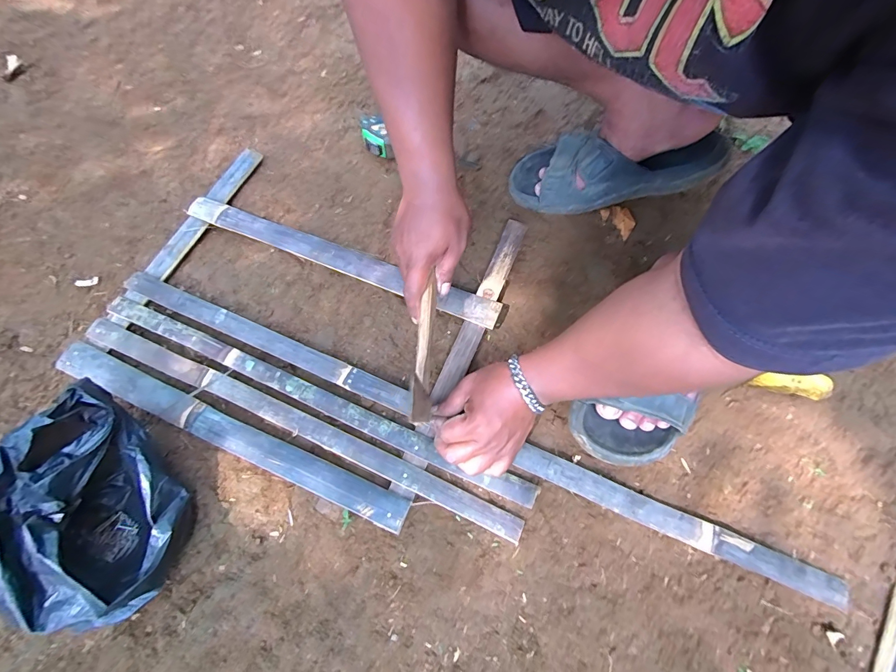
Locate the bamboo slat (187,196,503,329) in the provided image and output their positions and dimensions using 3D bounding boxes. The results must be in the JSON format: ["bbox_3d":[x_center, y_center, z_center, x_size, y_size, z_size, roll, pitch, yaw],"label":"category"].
[{"bbox_3d":[-0.155,-0.109,0.543,0.472,0.010,0.039,21,75,9],"label":"bamboo slat"}]

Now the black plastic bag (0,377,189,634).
[{"bbox_3d":[-0.362,0.177,0.383,0.161,0.120,0.191,-29,70,-10],"label":"black plastic bag"}]

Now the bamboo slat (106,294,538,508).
[{"bbox_3d":[-0.171,0.068,0.479,0.575,0.010,0.026,23,70,9],"label":"bamboo slat"}]

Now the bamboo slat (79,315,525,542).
[{"bbox_3d":[-0.185,0.098,0.463,0.567,0.011,0.027,23,71,7],"label":"bamboo slat"}]

